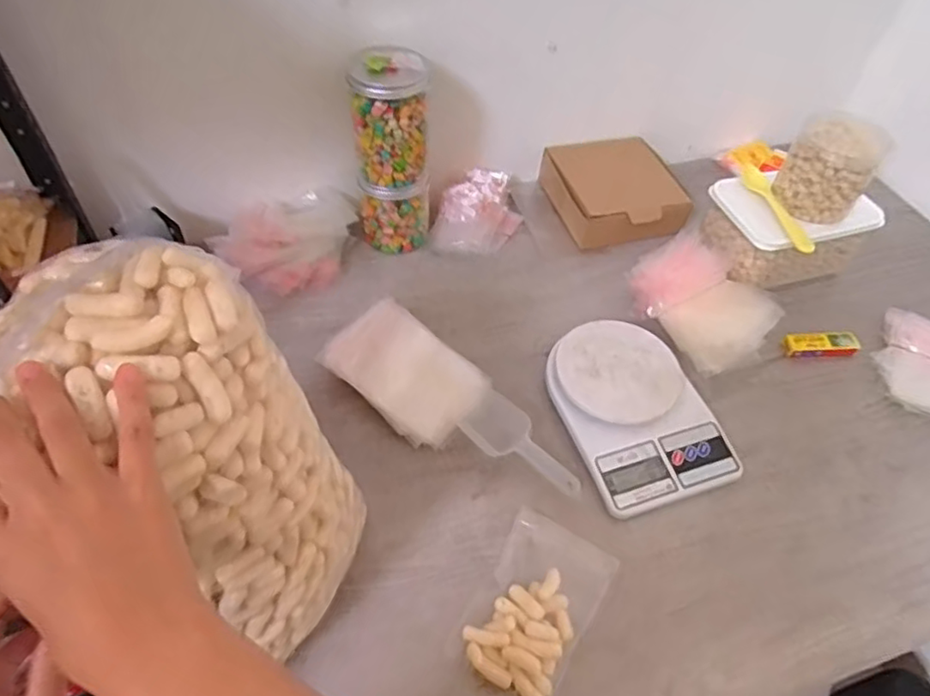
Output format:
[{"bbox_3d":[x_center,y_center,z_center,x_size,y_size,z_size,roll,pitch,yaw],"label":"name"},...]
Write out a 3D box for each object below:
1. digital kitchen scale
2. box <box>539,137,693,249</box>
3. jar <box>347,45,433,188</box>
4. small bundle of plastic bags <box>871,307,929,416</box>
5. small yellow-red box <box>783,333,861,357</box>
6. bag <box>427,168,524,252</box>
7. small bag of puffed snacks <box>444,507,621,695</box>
[{"bbox_3d":[0.180,0.063,0.678,0.156,0.034,0.217,-15,54,-15],"label":"digital kitchen scale"},{"bbox_3d":[0.213,-0.220,0.898,0.161,0.064,0.179,-8,52,-10],"label":"box"},{"bbox_3d":[-0.086,-0.266,0.727,0.088,0.139,0.075,-3,51,-6],"label":"jar"},{"bbox_3d":[0.550,0.019,0.741,0.102,0.022,0.139,21,53,13],"label":"small bundle of plastic bags"},{"bbox_3d":[0.436,-0.004,0.760,0.090,0.016,0.025,-3,51,-6],"label":"small yellow-red box"},{"bbox_3d":[0.021,-0.191,0.862,0.101,0.052,0.158,33,56,21],"label":"bag"},{"bbox_3d":[0.061,0.223,0.545,0.094,0.022,0.148,28,55,18],"label":"small bag of puffed snacks"}]

